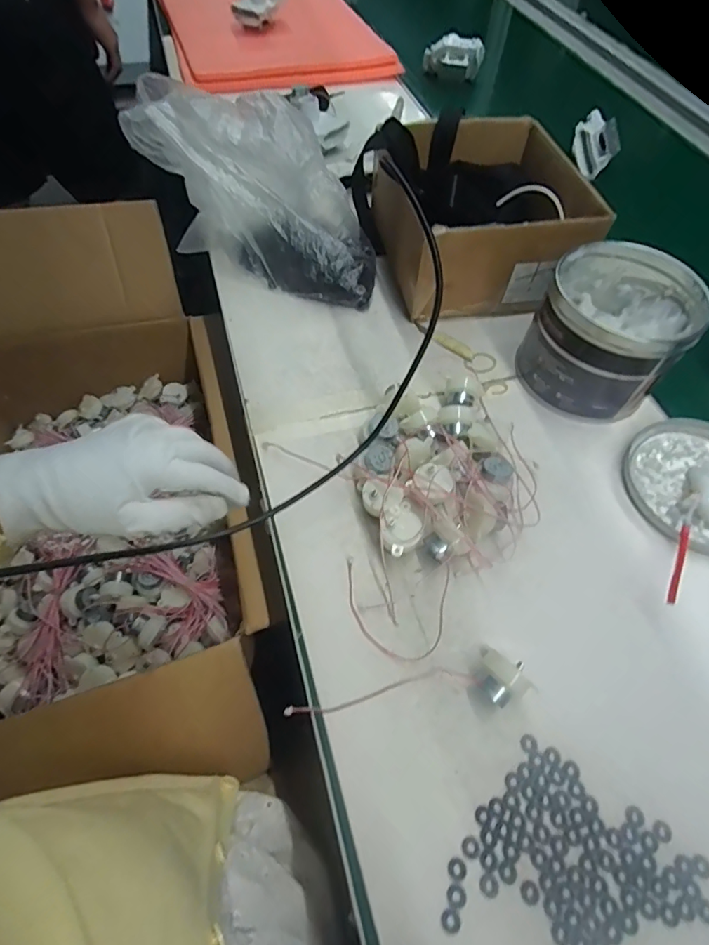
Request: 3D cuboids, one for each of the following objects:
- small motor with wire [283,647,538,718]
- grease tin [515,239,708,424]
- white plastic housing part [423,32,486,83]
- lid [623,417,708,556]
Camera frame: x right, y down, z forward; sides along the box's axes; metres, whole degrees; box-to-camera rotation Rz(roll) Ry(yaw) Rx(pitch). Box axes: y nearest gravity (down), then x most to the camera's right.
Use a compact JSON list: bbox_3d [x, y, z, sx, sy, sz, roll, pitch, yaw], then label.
[{"bbox_3d":[0.037,0.147,0.304,0.158,0.027,0.034,-11,60,-10],"label":"small motor with wire"},{"bbox_3d":[0.231,-0.129,0.433,0.120,0.099,0.131,1,58,-2],"label":"grease tin"},{"bbox_3d":[0.168,-0.713,0.809,0.100,0.055,0.030,19,59,8],"label":"white plastic housing part"},{"bbox_3d":[0.304,0.007,0.408,0.125,0.014,0.135,1,58,-2],"label":"lid"}]

